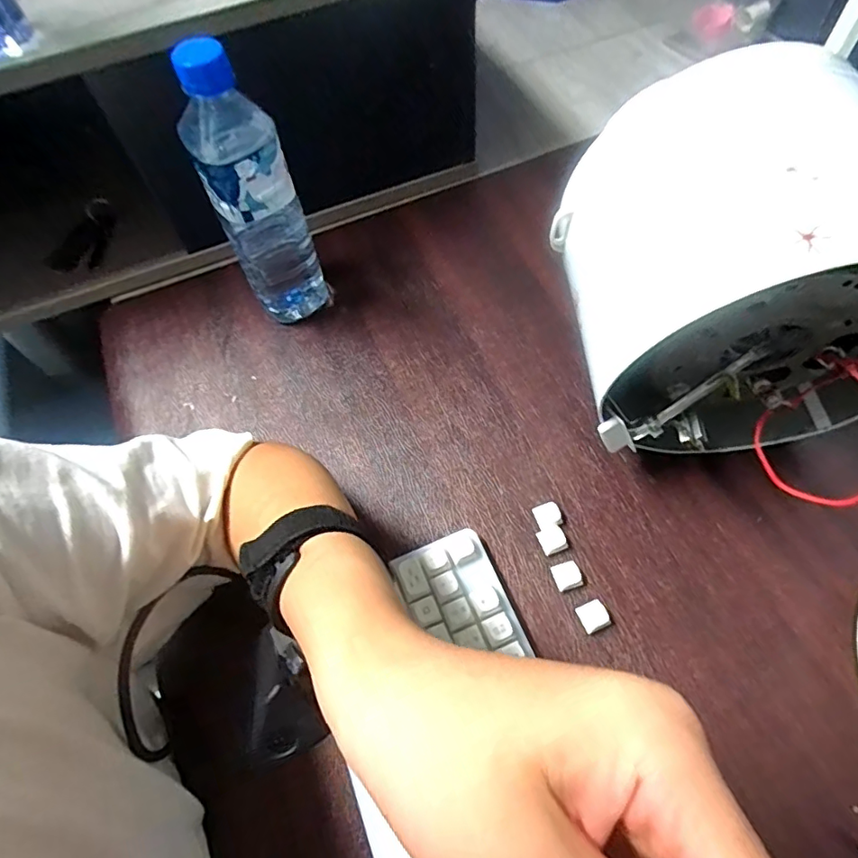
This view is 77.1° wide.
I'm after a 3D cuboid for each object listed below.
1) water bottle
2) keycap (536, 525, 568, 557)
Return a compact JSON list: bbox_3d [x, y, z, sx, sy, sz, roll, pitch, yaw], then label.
[{"bbox_3d":[-0.137,-0.179,0.424,0.064,0.215,0.070,-22,61,-8],"label":"water bottle"},{"bbox_3d":[0.087,0.080,0.383,0.019,0.012,0.018,-24,62,-10],"label":"keycap"}]

